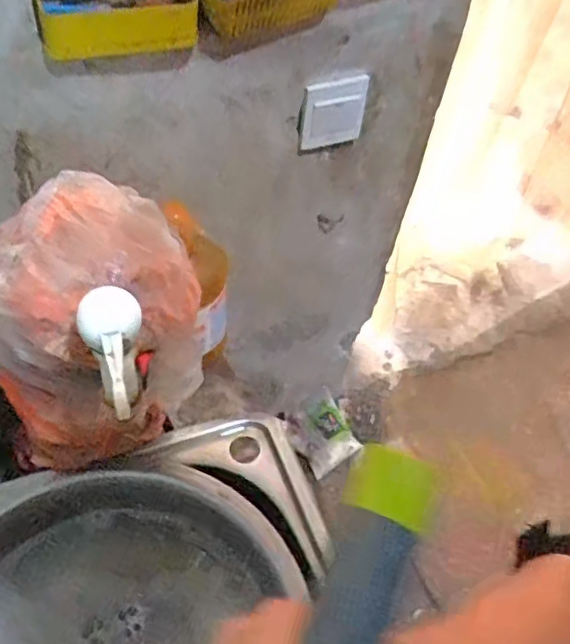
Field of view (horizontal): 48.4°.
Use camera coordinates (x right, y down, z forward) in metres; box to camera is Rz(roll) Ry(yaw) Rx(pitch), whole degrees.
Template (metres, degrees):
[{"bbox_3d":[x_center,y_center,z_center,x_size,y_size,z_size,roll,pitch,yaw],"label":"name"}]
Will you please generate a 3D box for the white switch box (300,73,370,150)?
[{"bbox_3d":[0.062,-0.265,0.809,0.089,0.098,0.018,-13,55,-15],"label":"white switch box"}]

